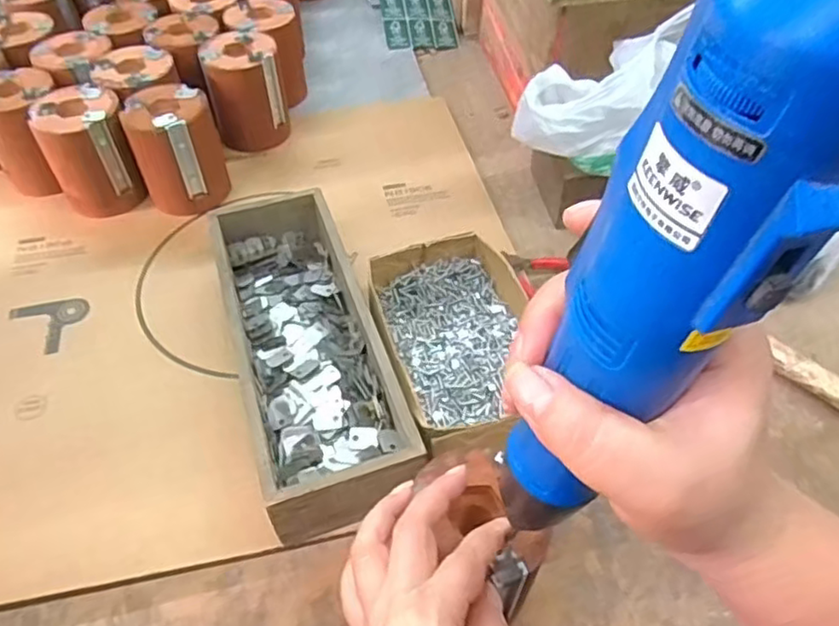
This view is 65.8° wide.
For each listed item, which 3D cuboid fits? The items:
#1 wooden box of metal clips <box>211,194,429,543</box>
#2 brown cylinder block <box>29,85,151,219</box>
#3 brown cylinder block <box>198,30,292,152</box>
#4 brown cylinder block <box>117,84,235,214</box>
[{"bbox_3d":[-0.087,0.023,0.500,0.100,0.073,0.293,-15,50,-12],"label":"wooden box of metal clips"},{"bbox_3d":[-0.319,-0.157,0.635,0.076,0.097,0.082,-19,51,-15],"label":"brown cylinder block"},{"bbox_3d":[-0.186,-0.240,0.705,0.078,0.100,0.071,-10,50,-8],"label":"brown cylinder block"},{"bbox_3d":[-0.235,-0.159,0.635,0.079,0.098,0.078,-19,52,-16],"label":"brown cylinder block"}]

